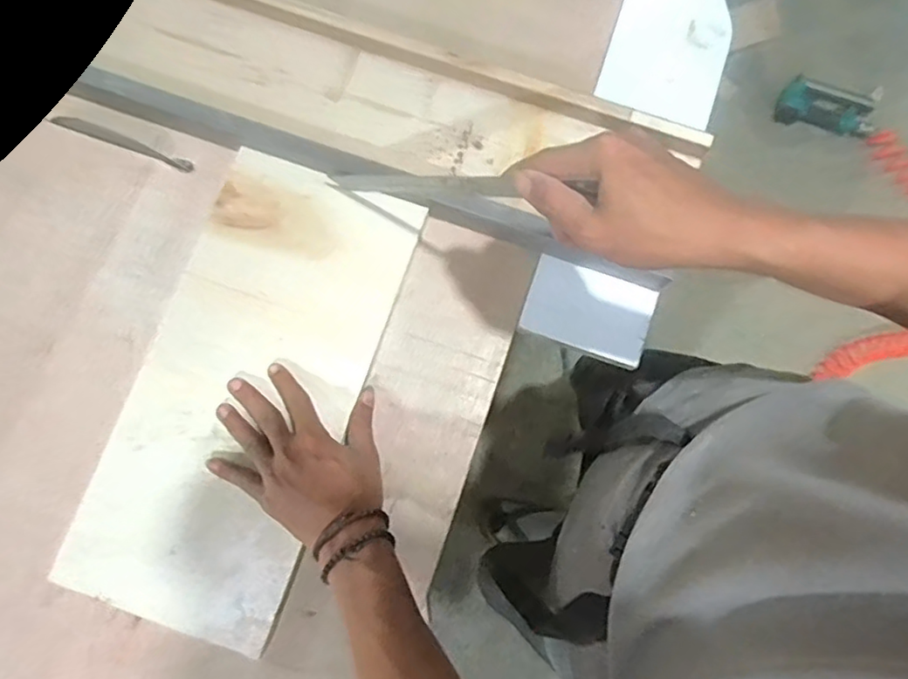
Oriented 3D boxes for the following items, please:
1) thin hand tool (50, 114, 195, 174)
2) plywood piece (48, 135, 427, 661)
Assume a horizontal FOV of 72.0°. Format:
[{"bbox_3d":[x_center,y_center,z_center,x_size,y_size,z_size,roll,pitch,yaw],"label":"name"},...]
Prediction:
[{"bbox_3d":[-0.321,-0.193,0.606,0.137,0.010,0.013,19,80,3],"label":"thin hand tool"},{"bbox_3d":[-0.188,0.037,0.568,0.199,0.019,0.414,20,78,4],"label":"plywood piece"}]

